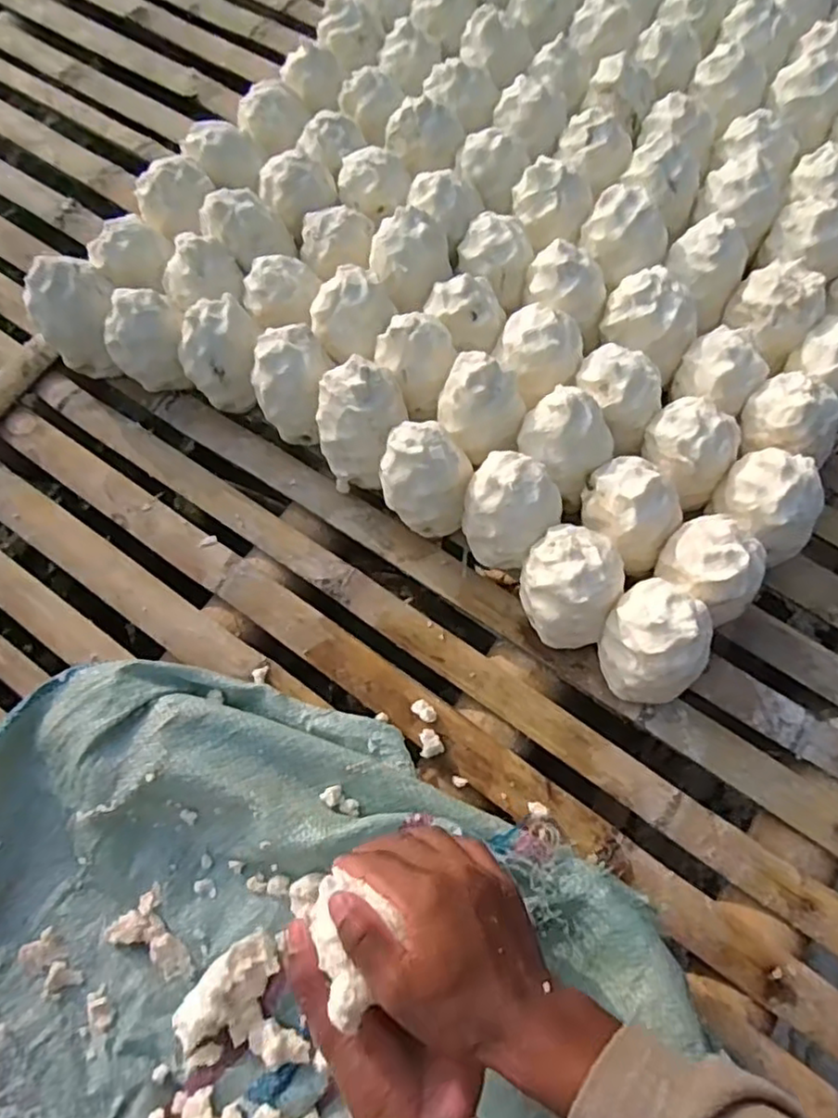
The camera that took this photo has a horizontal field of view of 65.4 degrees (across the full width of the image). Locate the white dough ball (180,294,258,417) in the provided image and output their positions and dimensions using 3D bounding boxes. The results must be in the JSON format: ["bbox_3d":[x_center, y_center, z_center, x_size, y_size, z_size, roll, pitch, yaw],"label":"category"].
[{"bbox_3d":[-0.196,-0.204,0.660,0.065,0.103,0.067,-1,66,3],"label":"white dough ball"}]

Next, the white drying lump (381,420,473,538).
[{"bbox_3d":[0.007,-0.069,0.590,0.073,0.105,0.067,-1,66,3],"label":"white drying lump"}]

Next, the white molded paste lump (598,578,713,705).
[{"bbox_3d":[0.195,0.070,0.546,0.081,0.125,0.090,-11,66,-1],"label":"white molded paste lump"}]

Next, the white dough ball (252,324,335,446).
[{"bbox_3d":[-0.120,-0.166,0.643,0.073,0.109,0.069,-1,66,3],"label":"white dough ball"}]

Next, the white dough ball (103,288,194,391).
[{"bbox_3d":[-0.270,-0.219,0.669,0.078,0.107,0.071,-1,66,3],"label":"white dough ball"}]

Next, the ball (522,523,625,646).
[{"bbox_3d":[0.128,0.026,0.567,0.079,0.110,0.078,-1,66,3],"label":"ball"}]

